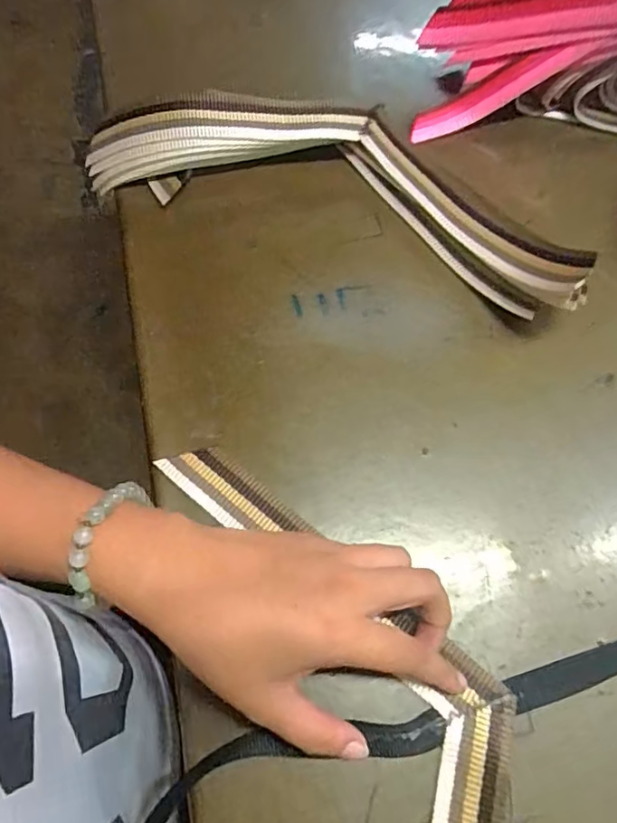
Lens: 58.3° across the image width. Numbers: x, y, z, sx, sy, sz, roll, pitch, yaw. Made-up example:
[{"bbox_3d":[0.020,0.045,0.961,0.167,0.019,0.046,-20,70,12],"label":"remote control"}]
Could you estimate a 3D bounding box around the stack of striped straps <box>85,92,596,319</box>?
[{"bbox_3d":[0.028,-0.155,0.374,0.344,0.042,0.113,22,68,8],"label":"stack of striped straps"}]

